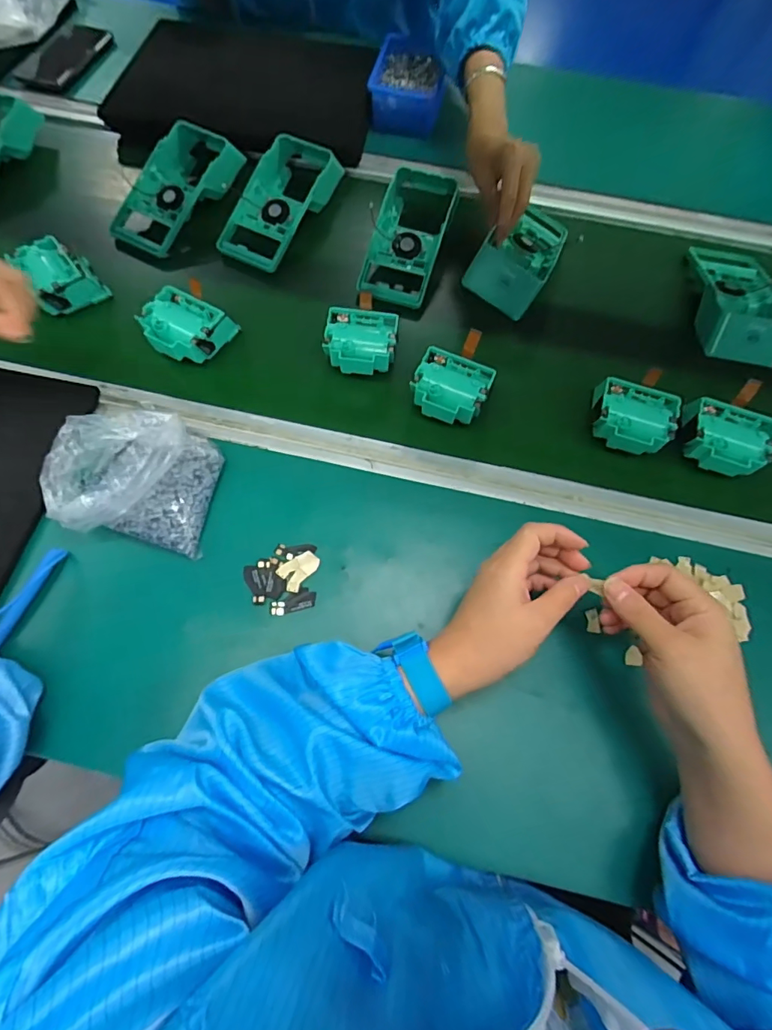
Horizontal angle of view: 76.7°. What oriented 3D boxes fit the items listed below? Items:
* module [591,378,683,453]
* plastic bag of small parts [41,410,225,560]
[{"bbox_3d":[0.240,-0.094,0.476,0.073,0.031,0.061,22,69,6],"label":"module"},{"bbox_3d":[-0.225,-0.038,0.436,0.138,0.054,0.118,11,68,2],"label":"plastic bag of small parts"}]

